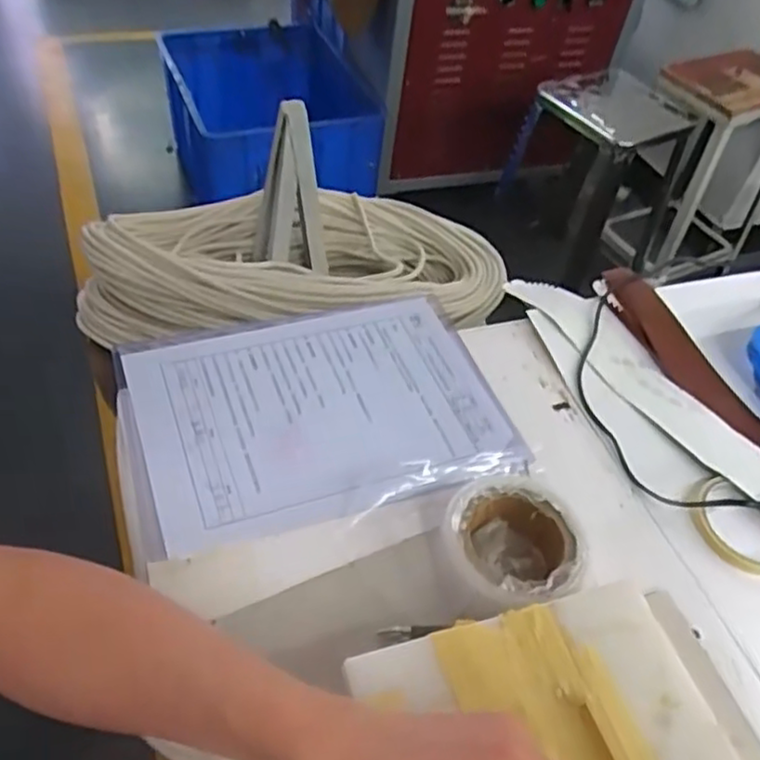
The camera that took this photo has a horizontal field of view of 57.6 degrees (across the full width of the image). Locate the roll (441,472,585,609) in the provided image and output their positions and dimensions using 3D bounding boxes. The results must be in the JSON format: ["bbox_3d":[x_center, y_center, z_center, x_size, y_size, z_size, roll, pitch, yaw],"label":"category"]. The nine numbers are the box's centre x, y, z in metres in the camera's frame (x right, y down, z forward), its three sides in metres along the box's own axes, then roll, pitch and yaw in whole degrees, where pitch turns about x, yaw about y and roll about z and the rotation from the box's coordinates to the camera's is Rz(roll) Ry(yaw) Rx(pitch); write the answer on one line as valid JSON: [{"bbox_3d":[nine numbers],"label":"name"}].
[{"bbox_3d":[0.095,0.121,0.501,0.100,0.054,0.096,4,48,-5],"label":"roll"}]

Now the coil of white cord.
[{"bbox_3d":[-0.127,-0.183,1.063,0.640,0.115,0.223,-5,50,-12],"label":"coil of white cord"}]

